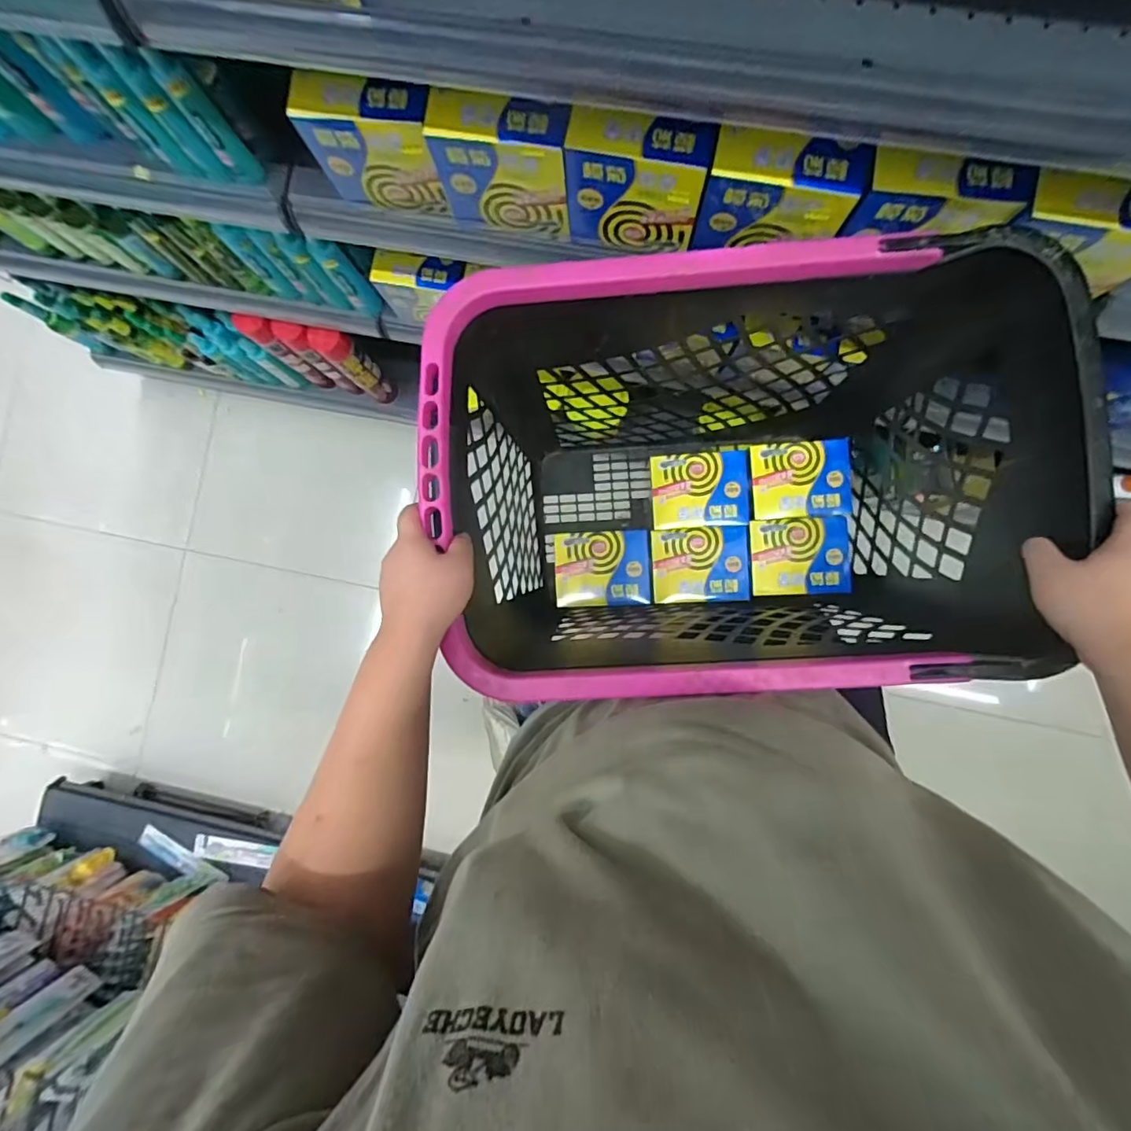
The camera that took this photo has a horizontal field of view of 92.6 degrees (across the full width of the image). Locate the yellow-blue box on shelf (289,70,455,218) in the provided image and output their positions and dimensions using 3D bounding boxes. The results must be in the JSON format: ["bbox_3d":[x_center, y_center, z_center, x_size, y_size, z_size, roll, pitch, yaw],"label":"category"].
[{"bbox_3d":[-0.190,-0.426,0.558,0.128,0.135,0.039,8,88,4],"label":"yellow-blue box on shelf"}]

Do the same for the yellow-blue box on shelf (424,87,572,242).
[{"bbox_3d":[-0.060,-0.400,0.549,0.131,0.132,0.037,10,88,4],"label":"yellow-blue box on shelf"}]

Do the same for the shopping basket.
[{"bbox_3d":[0.168,-0.075,0.665,0.551,0.448,0.375,-3,87,3],"label":"shopping basket"}]

